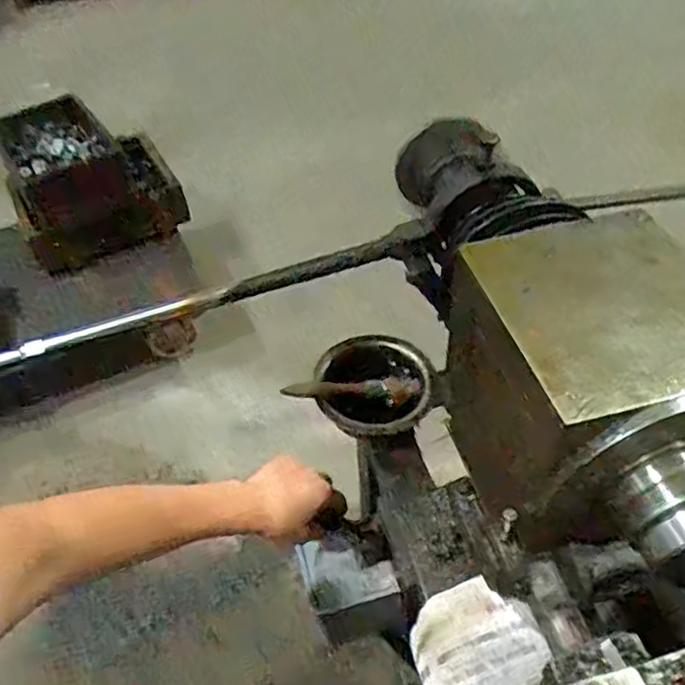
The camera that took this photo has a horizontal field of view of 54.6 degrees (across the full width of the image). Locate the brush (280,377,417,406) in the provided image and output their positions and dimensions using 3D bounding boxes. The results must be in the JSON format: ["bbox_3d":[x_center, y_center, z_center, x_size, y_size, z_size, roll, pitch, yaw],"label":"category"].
[{"bbox_3d":[0.010,0.052,0.714,0.144,0.030,0.023,-7,47,-3],"label":"brush"}]

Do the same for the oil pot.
[{"bbox_3d":[0.037,0.041,0.728,0.126,0.040,0.124,-2,47,2],"label":"oil pot"}]

